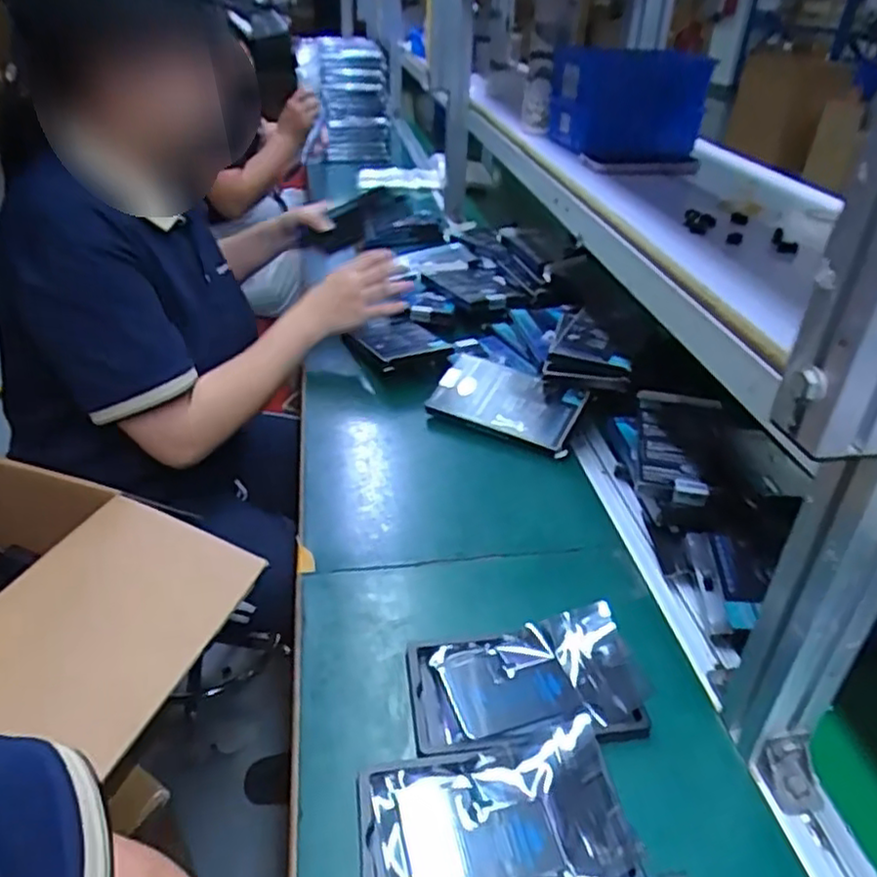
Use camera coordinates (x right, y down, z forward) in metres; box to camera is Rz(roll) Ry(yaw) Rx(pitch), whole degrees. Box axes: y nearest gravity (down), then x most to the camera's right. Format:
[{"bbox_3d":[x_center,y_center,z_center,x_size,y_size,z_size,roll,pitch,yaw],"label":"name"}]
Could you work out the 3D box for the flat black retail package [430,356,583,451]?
[{"bbox_3d":[0.074,-0.045,0.791,0.174,0.019,0.091,22,60,26],"label":"flat black retail package"}]

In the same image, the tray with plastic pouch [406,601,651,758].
[{"bbox_3d":[0.065,0.177,0.493,0.164,0.016,0.100,-7,34,-8],"label":"tray with plastic pouch"}]

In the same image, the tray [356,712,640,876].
[{"bbox_3d":[0.032,0.231,0.411,0.157,0.017,0.094,-8,35,-9],"label":"tray"}]

